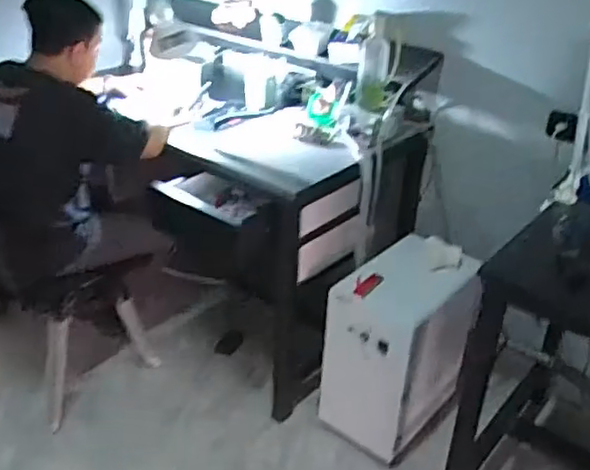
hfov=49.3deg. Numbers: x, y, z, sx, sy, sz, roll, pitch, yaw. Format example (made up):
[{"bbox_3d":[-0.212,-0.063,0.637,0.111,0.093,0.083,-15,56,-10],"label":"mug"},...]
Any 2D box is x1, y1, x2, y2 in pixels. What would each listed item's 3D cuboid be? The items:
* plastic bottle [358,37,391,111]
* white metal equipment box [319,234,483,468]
[{"bbox_3d":[0.225,-0.456,1.836,0.087,0.197,0.090,7,30,7],"label":"plastic bottle"},{"bbox_3d":[0.311,0.326,1.887,0.304,0.525,0.399,24,36,32],"label":"white metal equipment box"}]

